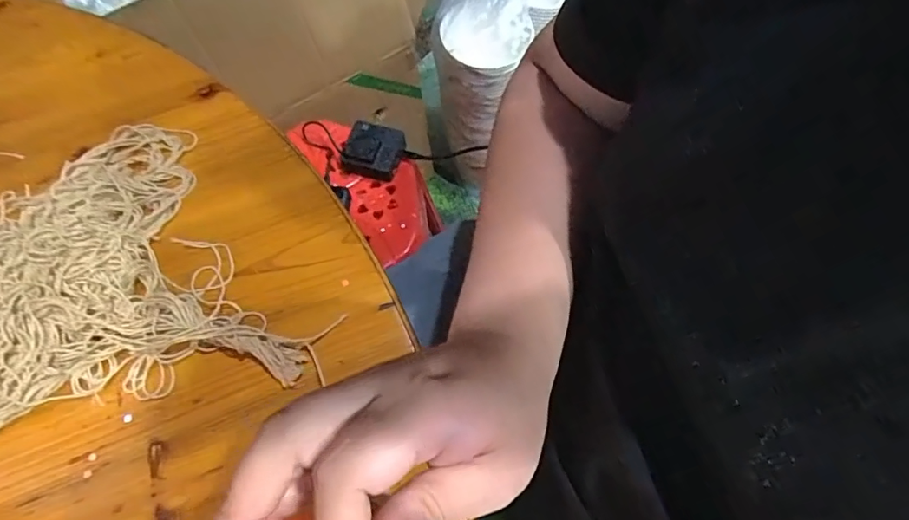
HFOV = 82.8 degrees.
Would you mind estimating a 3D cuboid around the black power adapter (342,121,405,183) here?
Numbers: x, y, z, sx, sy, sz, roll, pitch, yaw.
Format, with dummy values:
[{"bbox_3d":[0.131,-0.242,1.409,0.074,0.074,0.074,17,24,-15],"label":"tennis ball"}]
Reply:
[{"bbox_3d":[-0.118,-0.158,0.749,0.079,0.046,0.074,16,69,9],"label":"black power adapter"}]

